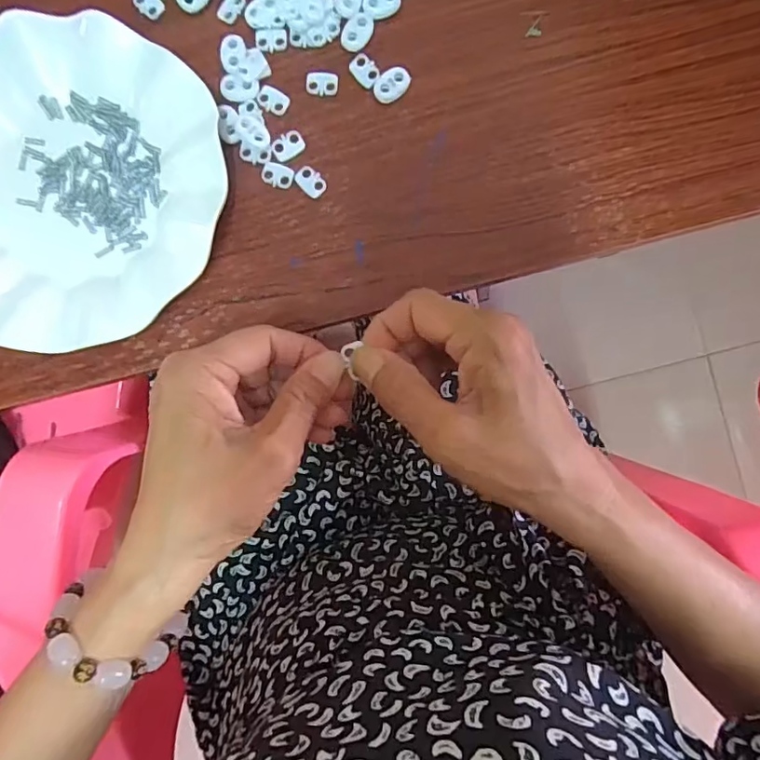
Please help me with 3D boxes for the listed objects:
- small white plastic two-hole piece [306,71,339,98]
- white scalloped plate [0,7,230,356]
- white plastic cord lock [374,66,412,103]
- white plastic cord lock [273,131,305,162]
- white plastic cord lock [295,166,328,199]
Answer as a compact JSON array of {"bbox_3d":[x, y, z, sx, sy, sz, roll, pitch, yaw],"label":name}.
[{"bbox_3d":[-0.034,-0.177,0.313,0.019,0.004,0.013,8,90,1],"label":"small white plastic two-hole piece"},{"bbox_3d":[-0.184,-0.113,0.302,0.185,0.023,0.181,0,90,1],"label":"white scalloped plate"},{"bbox_3d":[0.007,-0.174,0.310,0.015,0.005,0.022,44,90,1],"label":"white plastic cord lock"},{"bbox_3d":[-0.054,-0.139,0.312,0.018,0.004,0.012,-31,89,1],"label":"white plastic cord lock"},{"bbox_3d":[-0.041,-0.117,0.311,0.018,0.004,0.013,43,90,1],"label":"white plastic cord lock"}]

